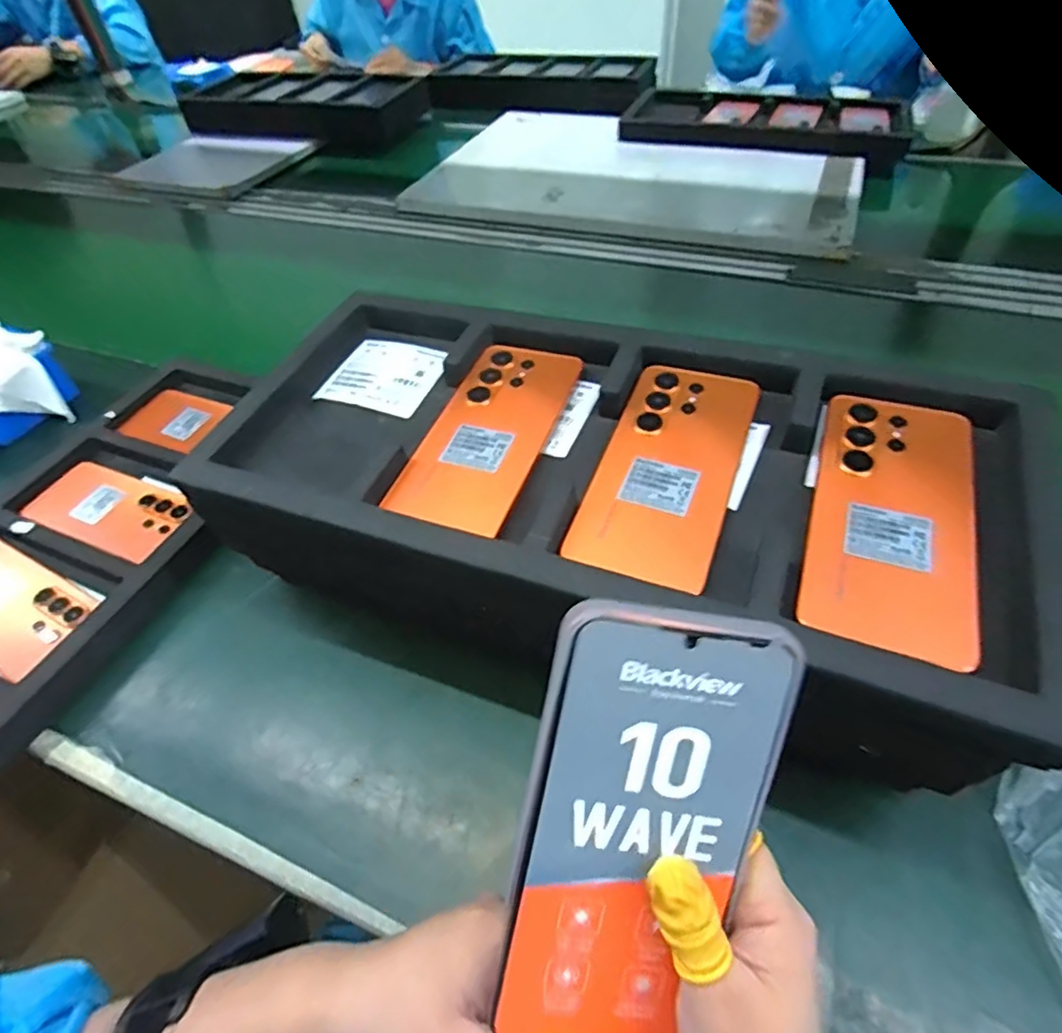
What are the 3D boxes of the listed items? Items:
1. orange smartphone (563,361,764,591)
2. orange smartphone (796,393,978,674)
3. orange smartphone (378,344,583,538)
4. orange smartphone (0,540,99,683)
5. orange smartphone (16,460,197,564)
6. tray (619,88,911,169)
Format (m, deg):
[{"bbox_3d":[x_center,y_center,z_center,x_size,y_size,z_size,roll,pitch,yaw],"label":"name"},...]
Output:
[{"bbox_3d":[0.081,-0.032,0.359,0.077,0.016,0.164,17,52,18],"label":"orange smartphone"},{"bbox_3d":[0.191,-0.002,0.321,0.074,0.015,0.165,16,51,17],"label":"orange smartphone"},{"bbox_3d":[-0.027,-0.058,0.400,0.078,0.016,0.159,14,51,16],"label":"orange smartphone"},{"bbox_3d":[-0.442,0.071,0.507,0.168,0.012,0.079,21,53,21],"label":"orange smartphone"},{"bbox_3d":[-0.394,-0.007,0.568,0.174,0.008,0.079,18,52,19],"label":"orange smartphone"},{"bbox_3d":[0.427,-0.724,1.120,0.488,0.045,0.239,19,52,19],"label":"tray"}]

